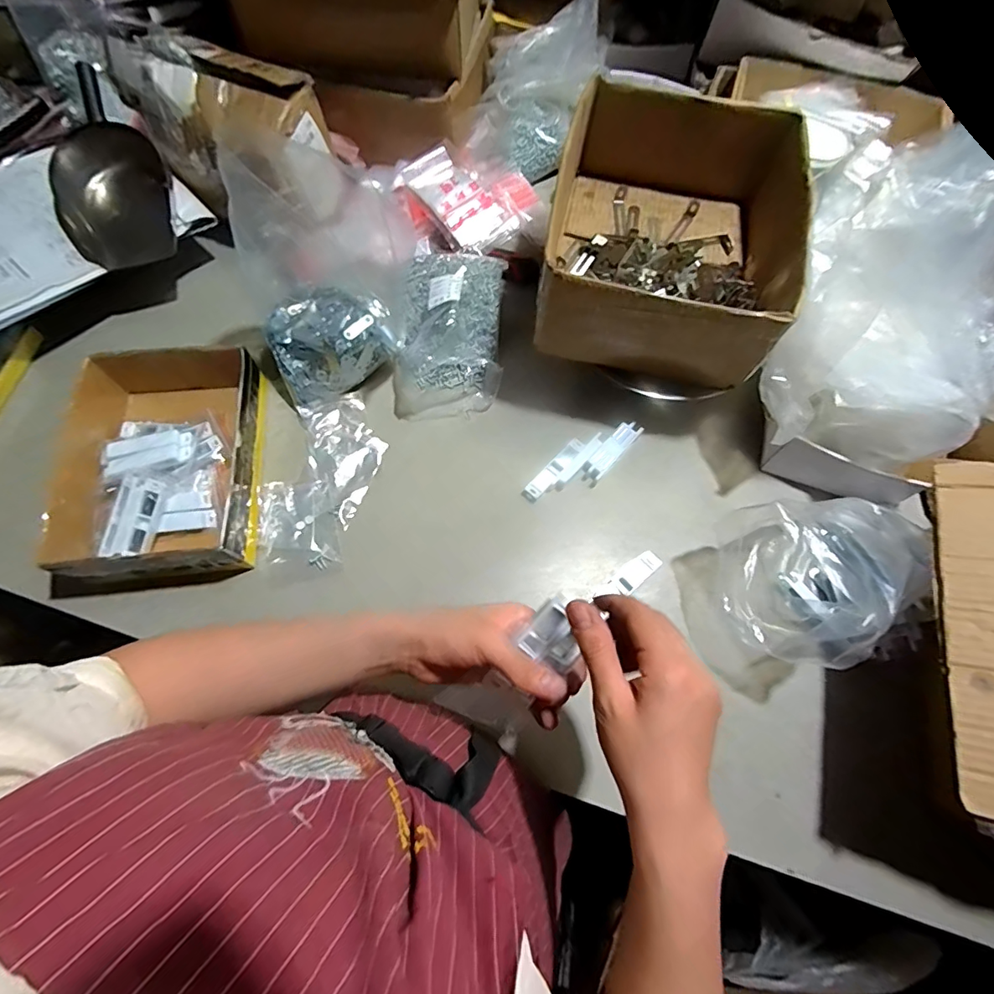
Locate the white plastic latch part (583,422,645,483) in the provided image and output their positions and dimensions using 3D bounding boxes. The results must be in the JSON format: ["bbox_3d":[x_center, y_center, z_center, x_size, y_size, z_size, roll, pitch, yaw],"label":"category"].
[{"bbox_3d":[0.142,-0.057,0.603,0.026,0.026,0.091,41,73,13],"label":"white plastic latch part"}]

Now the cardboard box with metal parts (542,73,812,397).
[{"bbox_3d":[0.199,-0.309,0.574,0.254,0.124,0.318,14,69,4],"label":"cardboard box with metal parts"}]

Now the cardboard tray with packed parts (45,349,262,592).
[{"bbox_3d":[-0.377,-0.035,0.542,0.205,0.066,0.250,-6,69,-4],"label":"cardboard tray with packed parts"}]

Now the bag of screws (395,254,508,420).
[{"bbox_3d":[-0.061,-0.222,0.629,0.131,0.086,0.222,1,69,-1],"label":"bag of screws"}]

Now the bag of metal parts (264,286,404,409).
[{"bbox_3d":[-0.207,-0.198,0.609,0.149,0.063,0.115,-30,72,-13],"label":"bag of metal parts"}]

